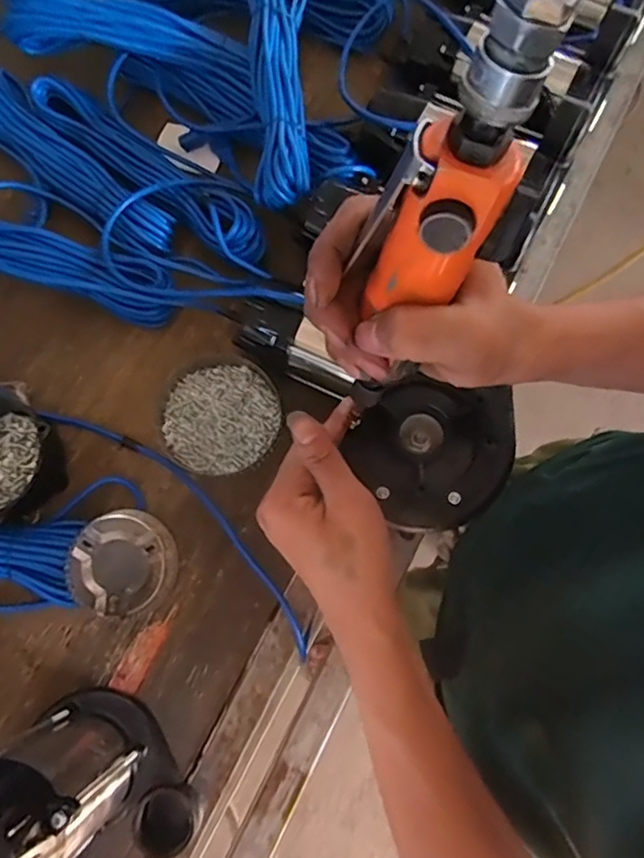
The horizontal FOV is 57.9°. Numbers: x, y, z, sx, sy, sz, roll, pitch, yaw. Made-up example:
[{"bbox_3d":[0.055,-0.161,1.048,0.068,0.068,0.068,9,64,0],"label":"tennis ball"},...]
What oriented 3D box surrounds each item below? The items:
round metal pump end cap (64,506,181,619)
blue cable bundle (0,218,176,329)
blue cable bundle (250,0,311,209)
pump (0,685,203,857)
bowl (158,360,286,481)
[{"bbox_3d":[-0.202,0.137,0.595,0.101,0.022,0.101,12,65,-28],"label":"round metal pump end cap"},{"bbox_3d":[-0.332,-0.188,0.646,0.349,0.084,0.074,14,77,4],"label":"blue cable bundle"},{"bbox_3d":[-0.048,-0.420,0.682,0.071,0.066,0.365,-1,76,0],"label":"blue cable bundle"},{"bbox_3d":[-0.180,0.283,0.432,0.153,0.229,0.103,17,77,5],"label":"pump"},{"bbox_3d":[-0.109,-0.012,0.648,0.127,0.040,0.131,0,76,1],"label":"bowl"}]

